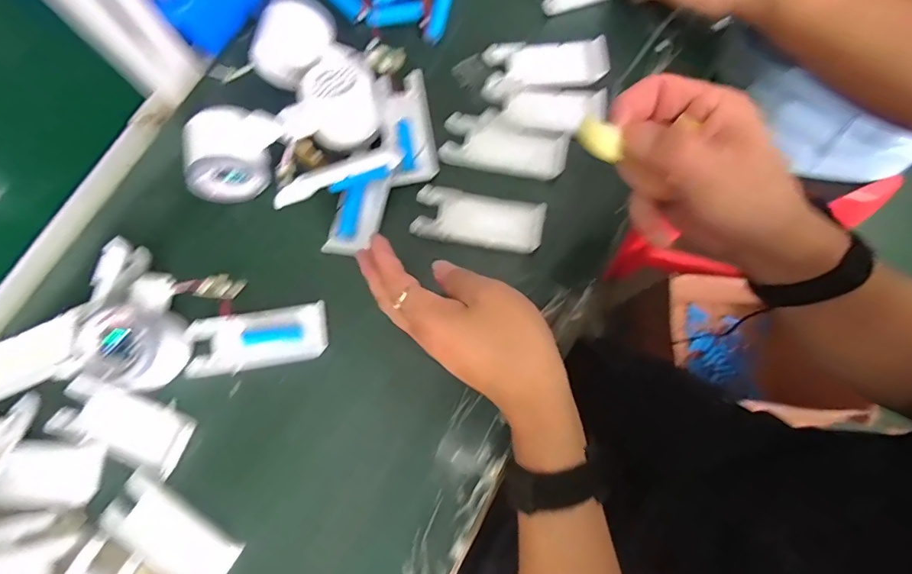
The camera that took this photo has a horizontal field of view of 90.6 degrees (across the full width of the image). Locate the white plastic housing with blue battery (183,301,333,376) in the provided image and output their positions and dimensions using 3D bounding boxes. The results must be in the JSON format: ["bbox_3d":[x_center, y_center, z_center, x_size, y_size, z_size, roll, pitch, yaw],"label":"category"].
[{"bbox_3d":[-0.158,0.041,0.364,0.108,0.014,0.044,-10,77,-3],"label":"white plastic housing with blue battery"}]

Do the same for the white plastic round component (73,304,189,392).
[{"bbox_3d":[-0.242,0.046,0.335,0.059,0.037,0.055,0,77,0],"label":"white plastic round component"}]

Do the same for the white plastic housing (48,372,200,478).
[{"bbox_3d":[-0.256,0.105,0.344,0.105,0.017,0.048,20,77,5],"label":"white plastic housing"}]

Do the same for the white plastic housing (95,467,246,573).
[{"bbox_3d":[-0.209,0.181,0.330,0.101,0.009,0.046,35,79,8],"label":"white plastic housing"}]

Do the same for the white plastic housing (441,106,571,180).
[{"bbox_3d":[0.043,-0.126,0.396,0.106,0.008,0.050,14,77,3],"label":"white plastic housing"}]

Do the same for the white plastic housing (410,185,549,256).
[{"bbox_3d":[0.019,-0.058,0.379,0.106,0.011,0.045,10,77,2],"label":"white plastic housing"}]

